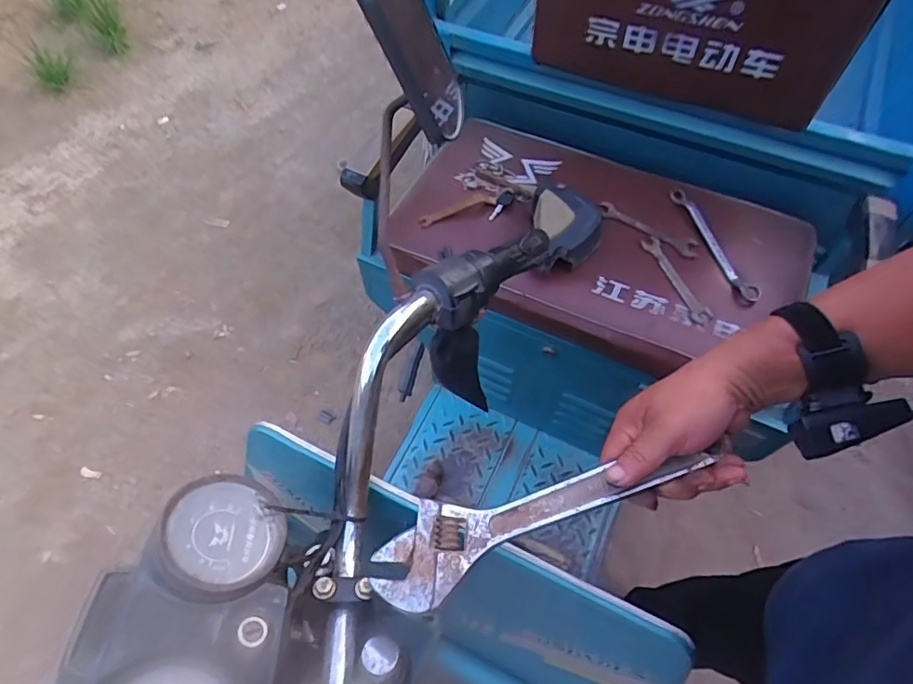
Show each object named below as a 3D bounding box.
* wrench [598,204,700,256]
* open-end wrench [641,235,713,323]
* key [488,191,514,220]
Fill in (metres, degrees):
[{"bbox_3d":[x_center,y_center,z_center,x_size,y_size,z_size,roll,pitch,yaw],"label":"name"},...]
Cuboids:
[{"bbox_3d":[0.292,-0.172,0.800,0.155,0.013,0.028,28,63,14],"label":"wrench"},{"bbox_3d":[0.316,-0.093,0.755,0.025,0.013,0.151,-19,63,-12],"label":"open-end wrench"},{"bbox_3d":[0.069,-0.214,0.819,0.024,0.008,0.057,30,80,15],"label":"key"}]

